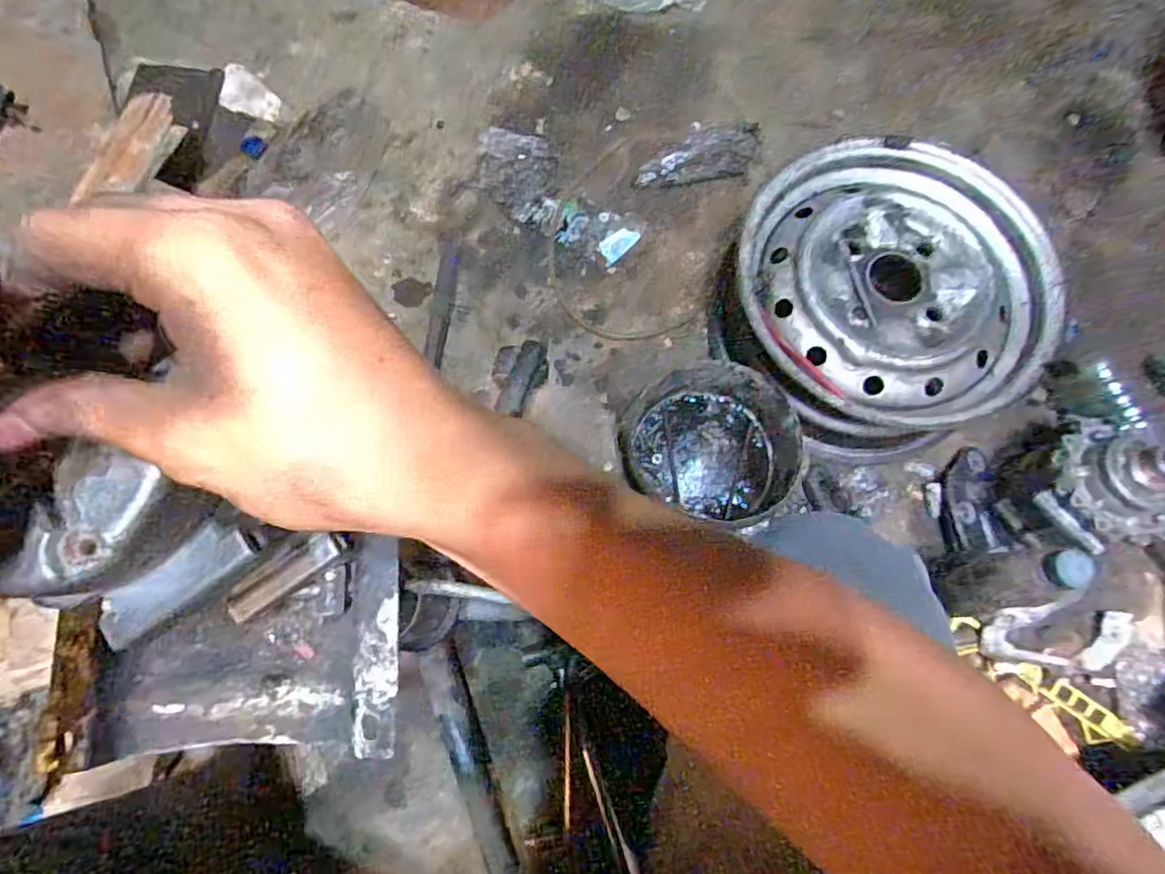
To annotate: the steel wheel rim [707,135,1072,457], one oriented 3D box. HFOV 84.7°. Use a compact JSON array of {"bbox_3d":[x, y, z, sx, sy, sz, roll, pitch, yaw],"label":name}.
[{"bbox_3d":[0.341,-0.162,0.759,0.332,0.151,0.344,0,73,-1],"label":"steel wheel rim"}]

